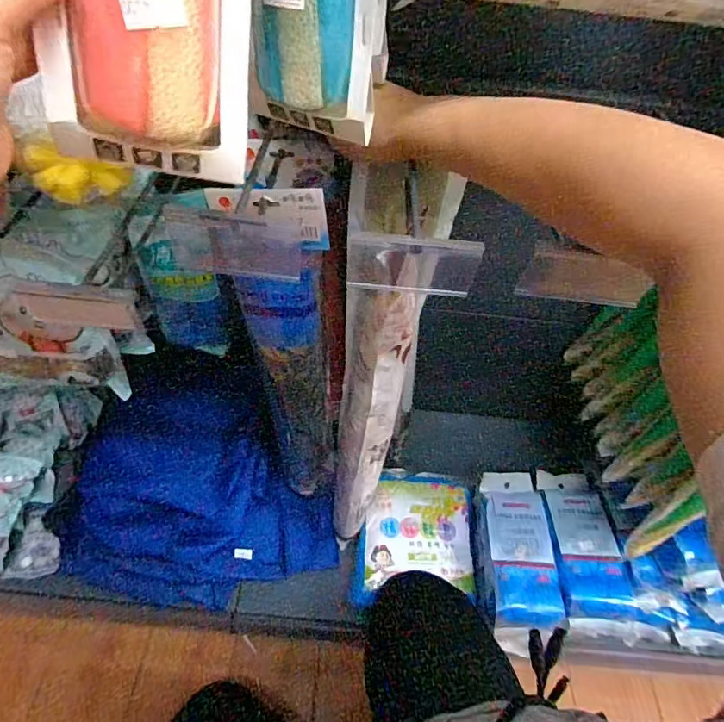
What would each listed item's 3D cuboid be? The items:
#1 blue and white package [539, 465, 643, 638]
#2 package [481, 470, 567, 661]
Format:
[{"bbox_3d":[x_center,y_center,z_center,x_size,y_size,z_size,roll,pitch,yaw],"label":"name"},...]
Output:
[{"bbox_3d":[0.332,0.278,0.736,0.098,0.047,0.239,5,51,-1],"label":"blue and white package"},{"bbox_3d":[0.234,0.279,0.720,0.092,0.033,0.256,4,51,-1],"label":"package"}]

